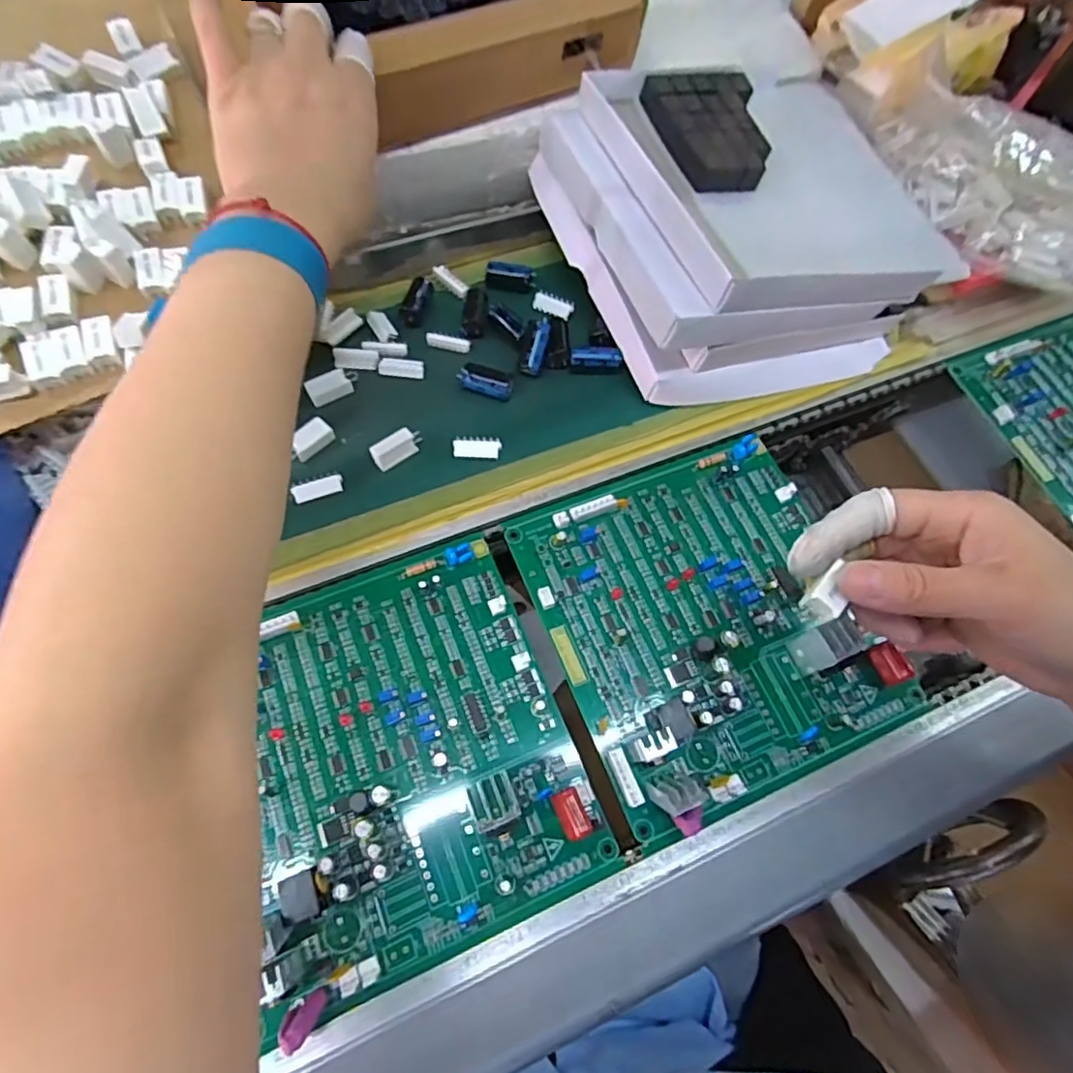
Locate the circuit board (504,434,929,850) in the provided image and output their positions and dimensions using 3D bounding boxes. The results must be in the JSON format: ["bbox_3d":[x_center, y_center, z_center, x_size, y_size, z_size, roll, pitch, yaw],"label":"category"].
[{"bbox_3d":[0.096,0.038,0.327,0.172,0.033,0.177,-20,69,-11],"label":"circuit board"}]

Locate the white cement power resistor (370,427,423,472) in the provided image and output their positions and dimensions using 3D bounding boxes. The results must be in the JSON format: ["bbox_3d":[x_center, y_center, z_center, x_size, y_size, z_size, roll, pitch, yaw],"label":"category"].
[{"bbox_3d":[-0.082,-0.051,0.357,0.030,0.015,0.012,-33,72,-15],"label":"white cement power resistor"}]

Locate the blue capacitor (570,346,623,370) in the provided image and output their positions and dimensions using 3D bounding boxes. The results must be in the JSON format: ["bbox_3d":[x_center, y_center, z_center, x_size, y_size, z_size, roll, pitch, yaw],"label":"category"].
[{"bbox_3d":[0.038,-0.114,0.387,0.032,0.013,0.014,2,66,-2],"label":"blue capacitor"}]

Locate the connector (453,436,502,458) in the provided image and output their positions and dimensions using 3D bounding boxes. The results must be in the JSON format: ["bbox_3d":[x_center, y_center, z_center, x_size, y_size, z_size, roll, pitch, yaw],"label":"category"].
[{"bbox_3d":[-0.035,-0.052,0.356,0.027,0.006,0.013,3,66,-1],"label":"connector"}]

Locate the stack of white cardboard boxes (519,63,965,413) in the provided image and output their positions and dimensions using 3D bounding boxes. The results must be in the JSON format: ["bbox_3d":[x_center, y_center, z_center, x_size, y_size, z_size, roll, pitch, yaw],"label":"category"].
[{"bbox_3d":[0.141,-0.206,0.401,0.235,0.077,0.207,-15,68,-9],"label":"stack of white cardboard boxes"}]

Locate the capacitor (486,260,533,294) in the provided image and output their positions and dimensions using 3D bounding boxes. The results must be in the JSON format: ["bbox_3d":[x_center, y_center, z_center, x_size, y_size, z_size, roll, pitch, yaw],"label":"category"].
[{"bbox_3d":[-0.019,-0.180,0.415,0.031,0.009,0.017,13,67,3],"label":"capacitor"}]

